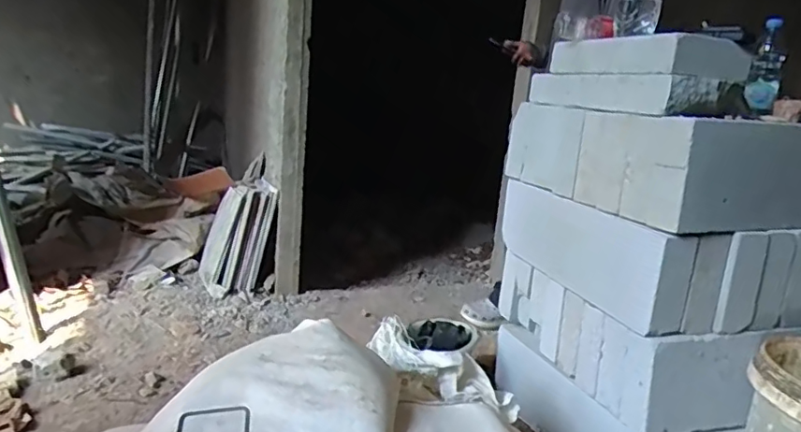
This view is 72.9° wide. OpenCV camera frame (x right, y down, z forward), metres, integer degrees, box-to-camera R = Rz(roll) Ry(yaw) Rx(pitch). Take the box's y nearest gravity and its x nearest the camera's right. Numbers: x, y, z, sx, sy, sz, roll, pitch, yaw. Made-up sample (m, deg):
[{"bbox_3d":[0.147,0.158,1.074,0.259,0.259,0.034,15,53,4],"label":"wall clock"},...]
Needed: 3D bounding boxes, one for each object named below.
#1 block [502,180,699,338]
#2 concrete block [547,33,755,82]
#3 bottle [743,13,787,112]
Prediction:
[{"bbox_3d":[0.396,0.064,1.237,0.073,0.195,0.573,1,13,-21],"label":"block"},{"bbox_3d":[0.503,-0.331,1.149,0.173,0.073,0.380,-1,14,-26],"label":"concrete block"},{"bbox_3d":[0.853,-0.350,1.261,0.069,0.199,0.061,13,15,33],"label":"bottle"}]

